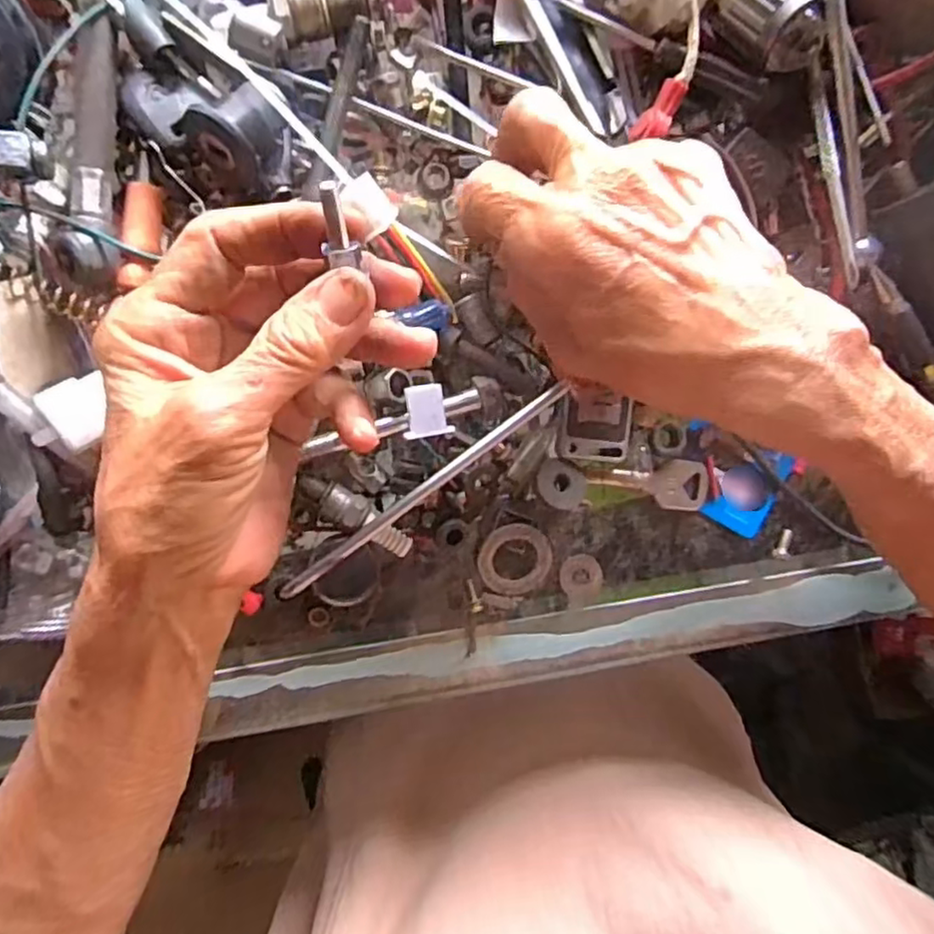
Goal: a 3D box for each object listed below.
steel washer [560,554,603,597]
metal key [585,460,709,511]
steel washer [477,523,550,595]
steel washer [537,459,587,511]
[{"bbox_3d":[0.053,0.050,0.306,0.020,0.004,0.019,-2,95,-8],"label":"steel washer"},{"bbox_3d":[0.082,0.009,0.303,0.057,0.006,0.023,0,94,-8],"label":"metal key"},{"bbox_3d":[0.022,0.041,0.298,0.033,0.005,0.032,-1,94,-8],"label":"steel washer"},{"bbox_3d":[0.042,0.007,0.293,0.023,0.004,0.021,-1,94,-8],"label":"steel washer"}]

